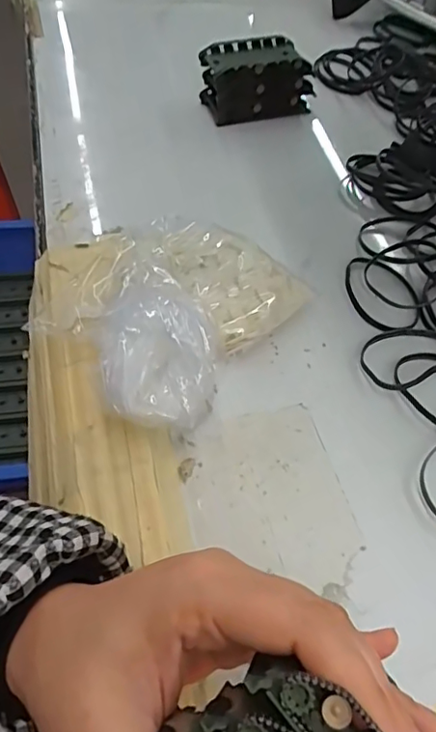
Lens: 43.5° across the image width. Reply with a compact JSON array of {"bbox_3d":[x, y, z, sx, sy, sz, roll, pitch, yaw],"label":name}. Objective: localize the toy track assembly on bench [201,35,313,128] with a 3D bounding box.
[{"bbox_3d":[0.035,-0.258,0.495,0.094,0.052,0.044,-15,58,-15],"label":"toy track assembly on bench"}]

